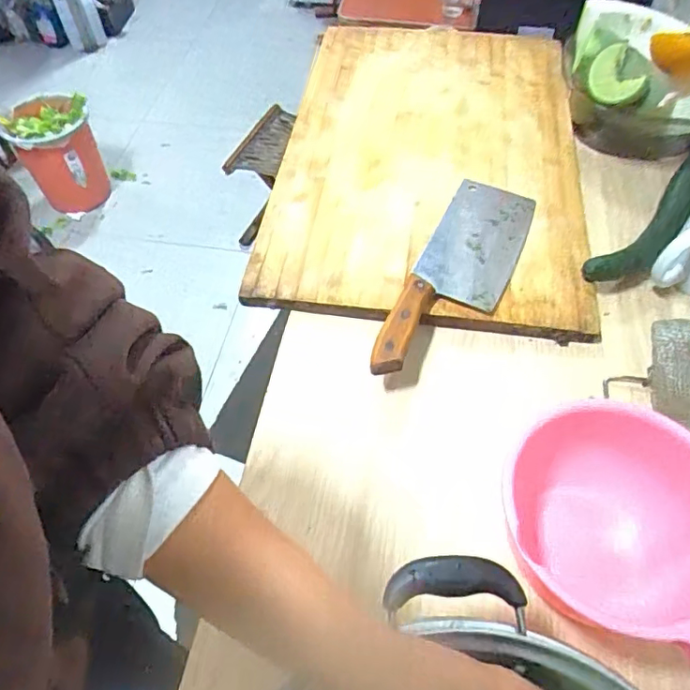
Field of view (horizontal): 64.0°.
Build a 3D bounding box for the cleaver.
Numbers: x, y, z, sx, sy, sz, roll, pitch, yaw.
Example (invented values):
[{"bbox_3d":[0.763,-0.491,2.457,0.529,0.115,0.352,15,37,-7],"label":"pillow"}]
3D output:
[{"bbox_3d":[0.122,-0.078,0.569,0.092,0.023,0.298,21,58,15],"label":"cleaver"}]

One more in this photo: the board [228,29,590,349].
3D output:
[{"bbox_3d":[0.106,-0.269,0.718,0.364,0.046,0.582,5,55,5],"label":"board"}]

